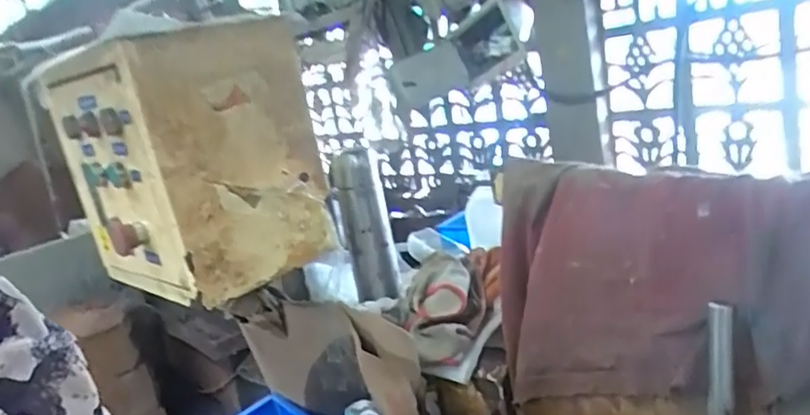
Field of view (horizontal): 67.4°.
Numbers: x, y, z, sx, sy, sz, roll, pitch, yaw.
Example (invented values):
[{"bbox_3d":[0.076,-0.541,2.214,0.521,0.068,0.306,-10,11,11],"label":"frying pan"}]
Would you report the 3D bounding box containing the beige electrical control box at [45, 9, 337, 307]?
[{"bbox_3d":[-0.257,-0.059,0.729,0.227,0.266,0.195,8,21,42],"label":"beige electrical control box"}]

